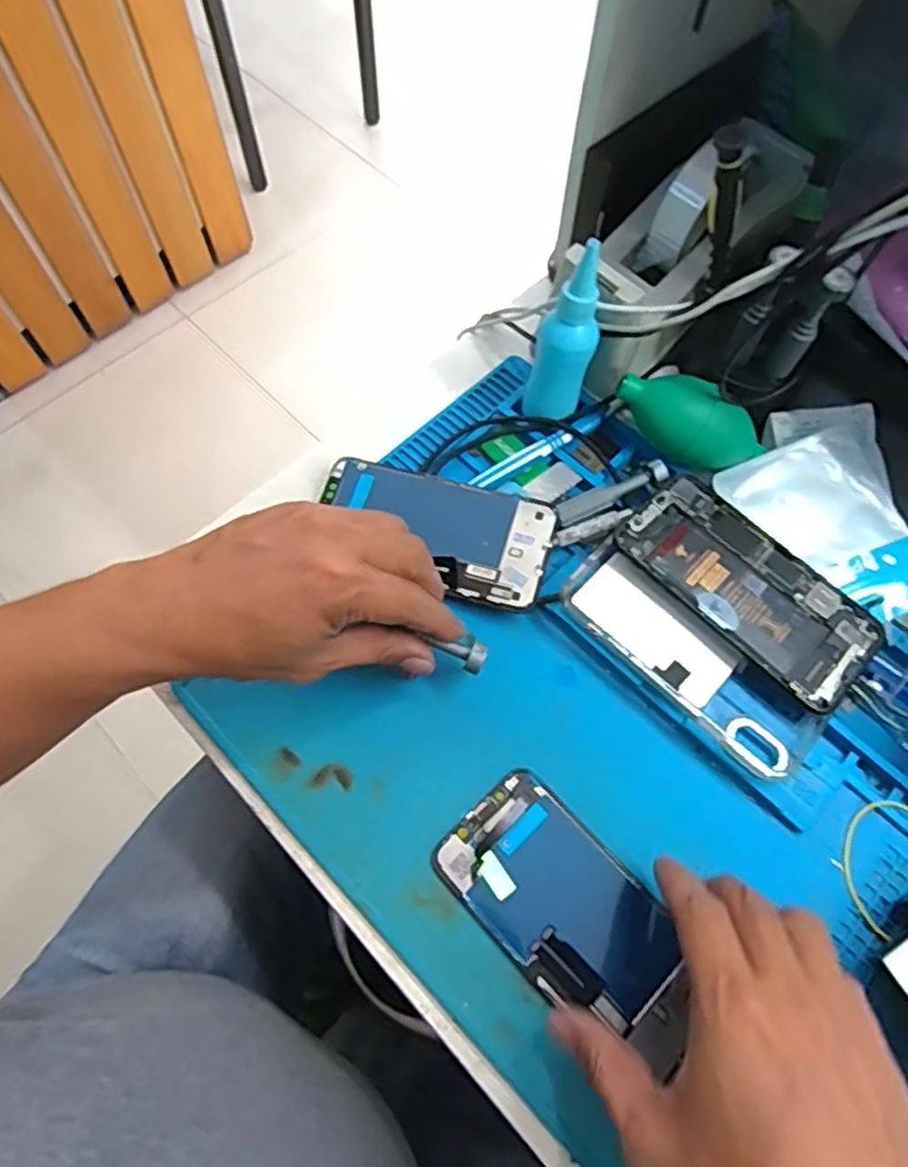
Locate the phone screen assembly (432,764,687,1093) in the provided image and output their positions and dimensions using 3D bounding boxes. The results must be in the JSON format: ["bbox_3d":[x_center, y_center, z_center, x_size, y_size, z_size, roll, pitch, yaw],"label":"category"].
[{"bbox_3d":[0.058,0.164,0.349,0.069,0.006,0.138,-41,72,-17],"label":"phone screen assembly"}]

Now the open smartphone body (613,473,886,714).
[{"bbox_3d":[0.167,0.000,0.400,0.072,0.008,0.146,-41,72,-17],"label":"open smartphone body"}]

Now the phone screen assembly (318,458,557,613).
[{"bbox_3d":[-0.014,-0.032,0.424,0.142,0.010,0.070,15,74,10],"label":"phone screen assembly"}]

